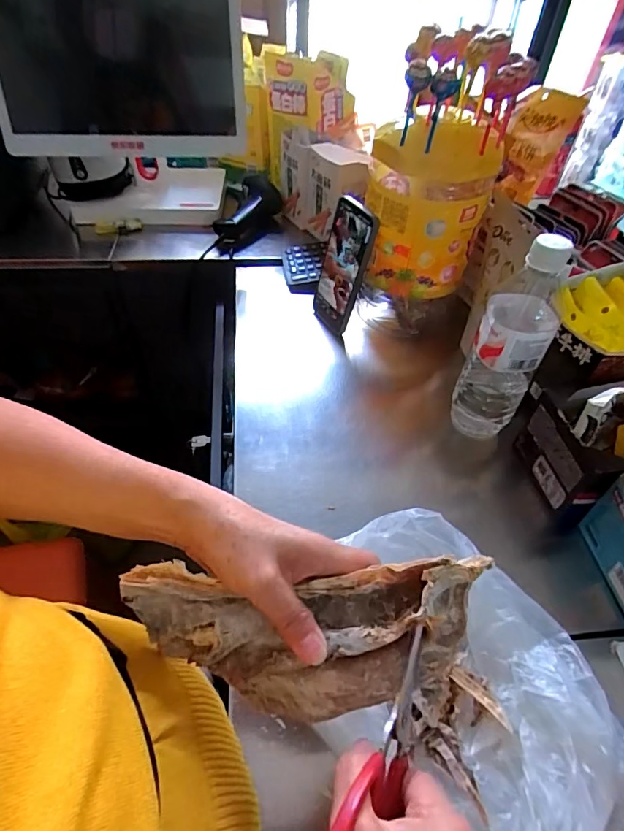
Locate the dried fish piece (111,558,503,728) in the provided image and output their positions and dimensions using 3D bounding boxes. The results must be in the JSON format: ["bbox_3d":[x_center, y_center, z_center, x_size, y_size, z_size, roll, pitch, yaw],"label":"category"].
[{"bbox_3d":[-0.003,0.133,0.286,0.214,0.061,0.074,1,48,-1],"label":"dried fish piece"}]

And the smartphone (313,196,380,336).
[{"bbox_3d":[0.037,-0.183,0.598,0.014,0.165,0.074,-19,57,-33],"label":"smartphone"}]

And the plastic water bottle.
[{"bbox_3d":[0.194,-0.068,0.468,0.064,0.221,0.062,21,50,15],"label":"plastic water bottle"}]

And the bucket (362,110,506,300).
[{"bbox_3d":[0.134,-0.253,0.556,0.131,0.180,0.134,13,49,9],"label":"bucket"}]

